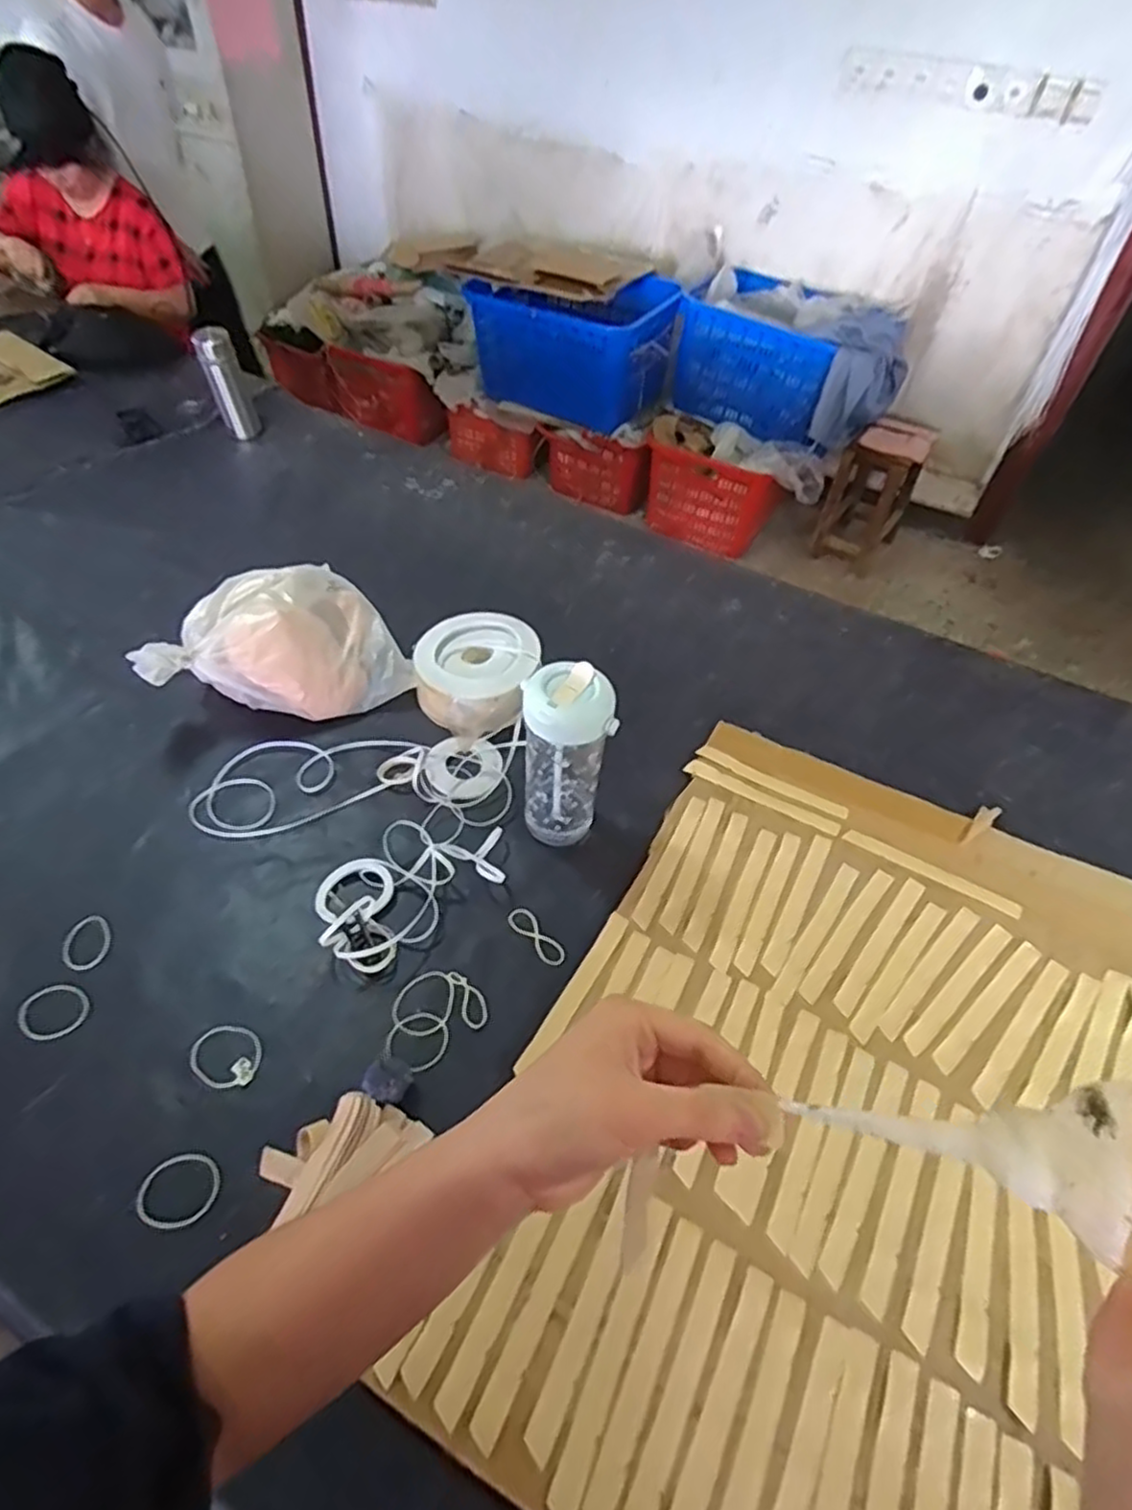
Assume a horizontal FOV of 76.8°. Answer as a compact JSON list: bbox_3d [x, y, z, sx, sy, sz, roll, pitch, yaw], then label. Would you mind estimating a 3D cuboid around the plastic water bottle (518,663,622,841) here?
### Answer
[{"bbox_3d":[0.000,0.010,0.751,0.087,0.214,0.069,-11,49,-13],"label":"plastic water bottle"}]

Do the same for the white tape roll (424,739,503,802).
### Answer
[{"bbox_3d":[-0.126,0.015,0.869,0.092,0.022,0.081,20,49,15],"label":"white tape roll"}]

